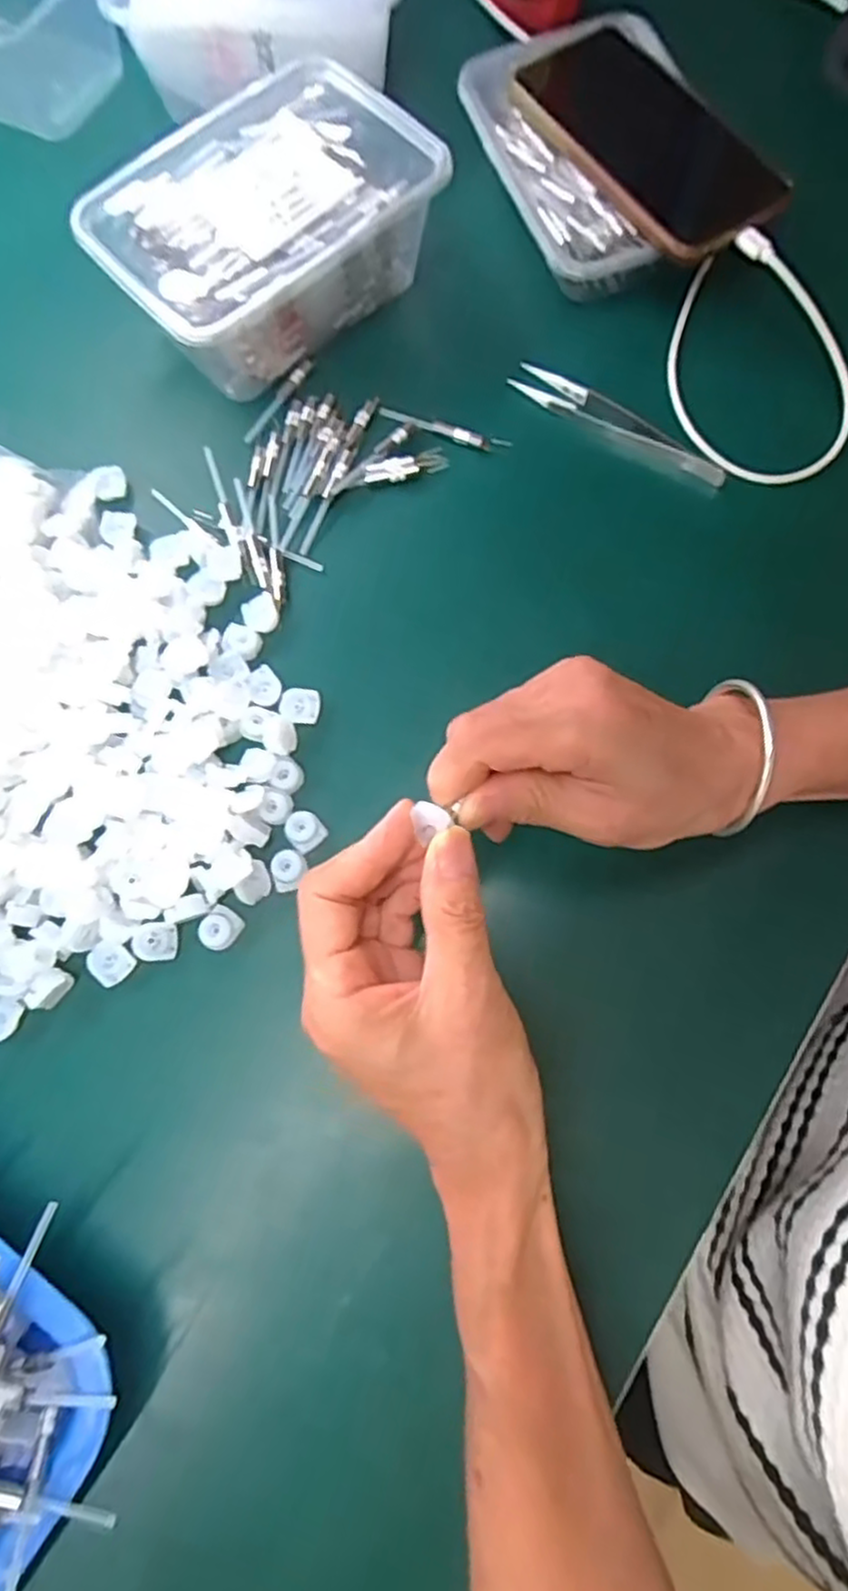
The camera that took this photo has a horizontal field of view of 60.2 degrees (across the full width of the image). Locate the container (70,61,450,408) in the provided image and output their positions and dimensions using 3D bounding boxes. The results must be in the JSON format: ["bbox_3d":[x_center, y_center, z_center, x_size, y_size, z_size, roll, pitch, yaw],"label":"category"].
[{"bbox_3d":[-0.084,-0.300,0.393,0.167,0.058,0.116,-39,77,-9],"label":"container"}]

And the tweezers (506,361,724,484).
[{"bbox_3d":[0.103,-0.198,0.388,0.124,0.006,0.019,33,77,9],"label":"tweezers"}]

